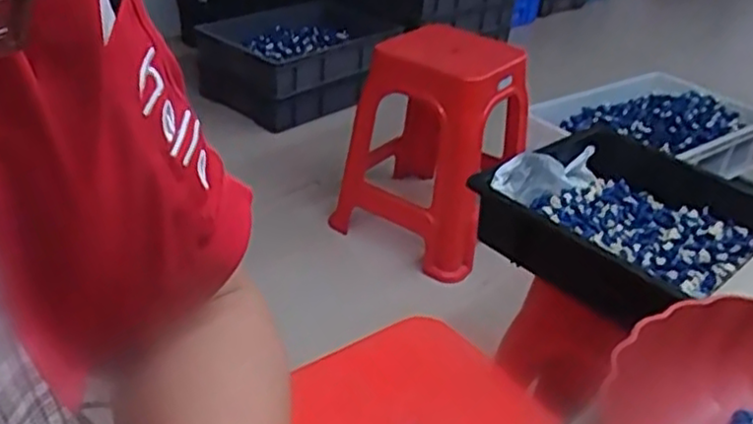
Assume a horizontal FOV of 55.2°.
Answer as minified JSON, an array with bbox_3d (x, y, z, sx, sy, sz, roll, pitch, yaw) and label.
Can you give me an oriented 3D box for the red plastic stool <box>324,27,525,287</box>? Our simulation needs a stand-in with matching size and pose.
[{"bbox_3d":[0.134,-0.167,1.796,0.410,0.446,0.358,20,34,24],"label":"red plastic stool"}]

